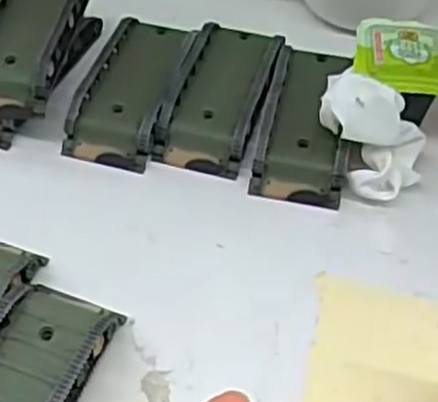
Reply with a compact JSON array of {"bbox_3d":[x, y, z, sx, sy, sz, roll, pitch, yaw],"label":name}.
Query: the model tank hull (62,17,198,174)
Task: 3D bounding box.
[{"bbox_3d":[-0.044,-0.058,0.391,0.043,0.019,0.091,13,53,10],"label":"model tank hull"}]

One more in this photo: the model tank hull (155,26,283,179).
[{"bbox_3d":[0.002,-0.056,0.389,0.044,0.017,0.094,13,53,10],"label":"model tank hull"}]

